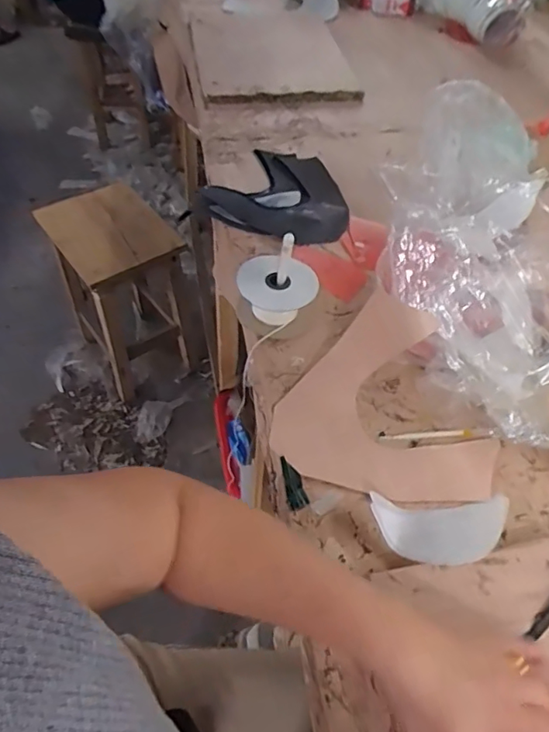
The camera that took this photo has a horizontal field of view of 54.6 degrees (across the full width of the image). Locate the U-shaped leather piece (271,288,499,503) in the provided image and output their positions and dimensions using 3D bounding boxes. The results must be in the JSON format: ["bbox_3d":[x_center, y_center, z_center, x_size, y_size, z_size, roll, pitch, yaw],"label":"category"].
[{"bbox_3d":[0.104,0.047,0.498,0.159,0.111,0.197,-35,60,-27],"label":"U-shaped leather piece"}]

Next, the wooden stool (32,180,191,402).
[{"bbox_3d":[-0.378,-0.188,1.364,0.240,0.435,0.308,-27,57,-22],"label":"wooden stool"}]

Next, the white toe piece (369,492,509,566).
[{"bbox_3d":[0.154,0.146,0.473,0.127,0.024,0.066,-1,51,-3],"label":"white toe piece"}]

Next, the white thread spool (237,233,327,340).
[{"bbox_3d":[0.008,-0.090,0.605,0.099,0.098,0.078,6,51,3],"label":"white thread spool"}]

